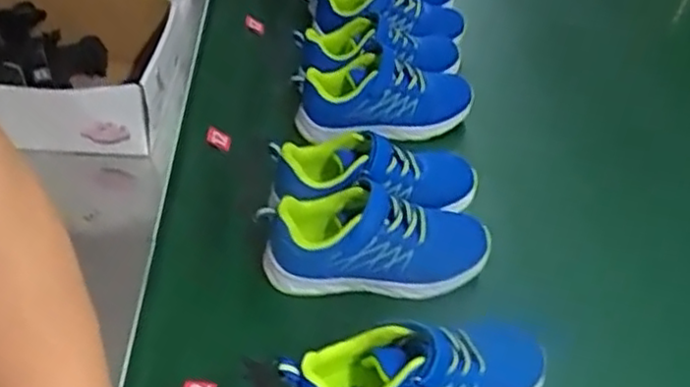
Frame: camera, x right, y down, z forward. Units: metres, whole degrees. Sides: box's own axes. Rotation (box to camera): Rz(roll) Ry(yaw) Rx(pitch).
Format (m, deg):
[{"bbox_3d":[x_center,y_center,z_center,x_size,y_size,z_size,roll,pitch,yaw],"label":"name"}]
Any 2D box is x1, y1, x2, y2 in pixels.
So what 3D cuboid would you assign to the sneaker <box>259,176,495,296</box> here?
[{"bbox_3d":[0.031,0.040,0.631,0.208,0.072,0.078,3,43,-2],"label":"sneaker"}]

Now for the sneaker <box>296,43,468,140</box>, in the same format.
[{"bbox_3d":[0.047,-0.114,0.802,0.205,0.066,0.085,-3,43,-8],"label":"sneaker"}]

